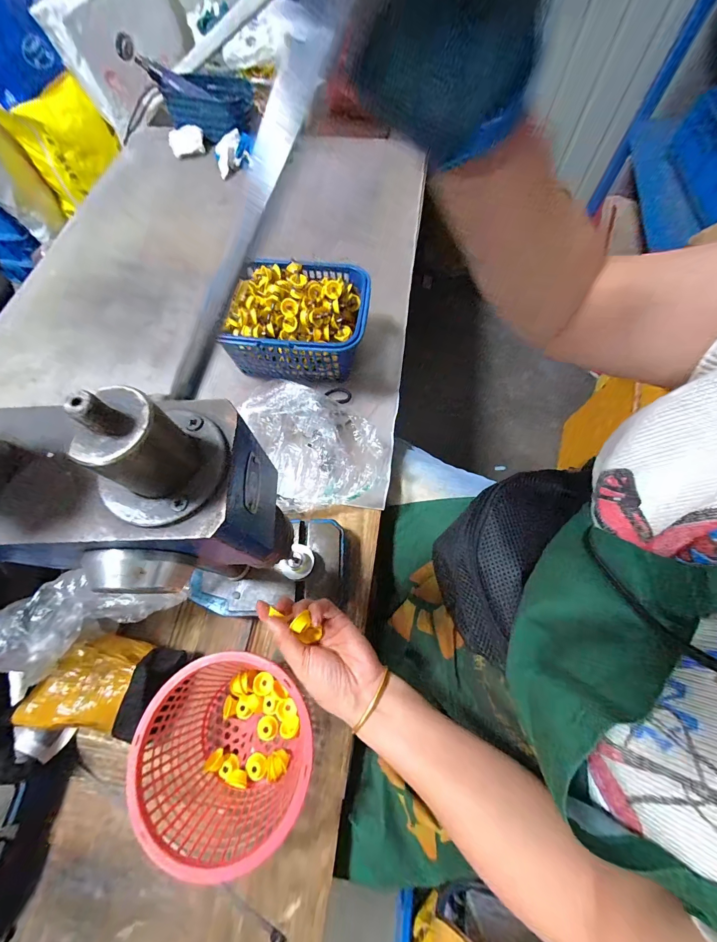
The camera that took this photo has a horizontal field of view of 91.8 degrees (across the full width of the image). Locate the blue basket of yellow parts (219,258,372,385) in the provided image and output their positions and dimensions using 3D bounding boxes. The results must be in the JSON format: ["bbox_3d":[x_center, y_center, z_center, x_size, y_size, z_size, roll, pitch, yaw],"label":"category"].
[{"bbox_3d":[-0.099,-0.244,0.570,0.225,0.117,0.172,5,67,3],"label":"blue basket of yellow parts"}]

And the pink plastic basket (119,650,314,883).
[{"bbox_3d":[-0.133,0.292,0.379,0.166,0.110,0.167,-39,72,-15],"label":"pink plastic basket"}]

